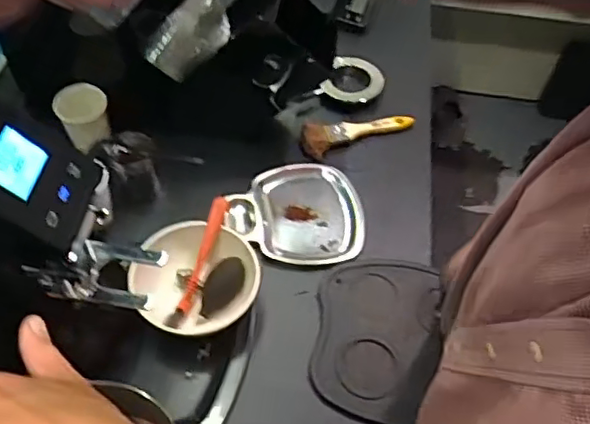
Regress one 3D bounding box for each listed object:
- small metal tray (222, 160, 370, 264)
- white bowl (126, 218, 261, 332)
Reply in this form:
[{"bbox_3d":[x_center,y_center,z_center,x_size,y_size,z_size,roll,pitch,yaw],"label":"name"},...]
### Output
[{"bbox_3d":[0.001,0.003,0.795,0.173,0.018,0.156,-9,55,-11],"label":"small metal tray"},{"bbox_3d":[-0.120,0.084,0.699,0.148,0.057,0.136,2,53,-3],"label":"white bowl"}]

